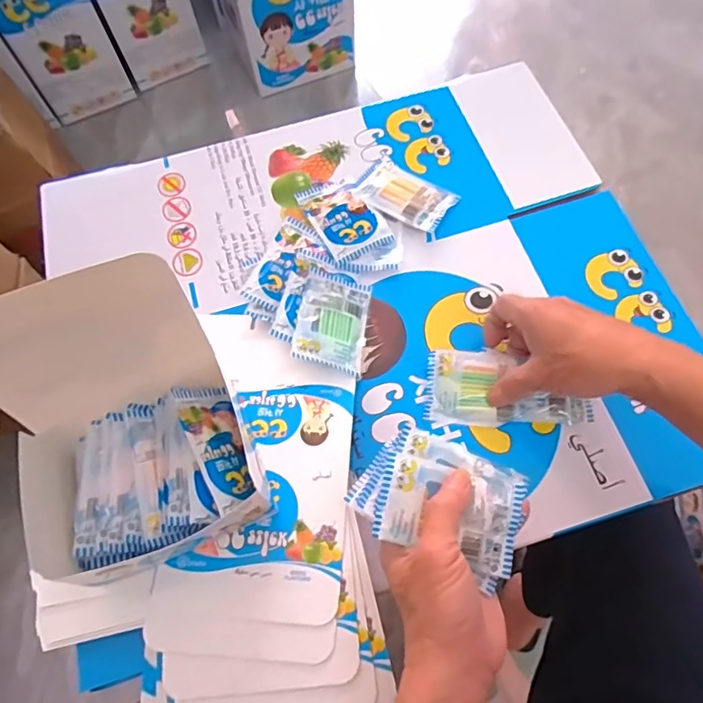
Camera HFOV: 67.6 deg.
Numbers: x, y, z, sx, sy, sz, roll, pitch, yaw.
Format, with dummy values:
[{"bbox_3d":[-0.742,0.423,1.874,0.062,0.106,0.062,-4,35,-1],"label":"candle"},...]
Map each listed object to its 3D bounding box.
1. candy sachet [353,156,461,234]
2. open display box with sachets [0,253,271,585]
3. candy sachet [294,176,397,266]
[{"bbox_3d":[0.056,-0.168,0.559,0.100,0.011,0.065,33,72,15],"label":"candy sachet"},{"bbox_3d":[-0.152,0.054,0.349,0.139,0.163,0.154,-20,67,-7],"label":"open display box with sachets"},{"bbox_3d":[-0.008,-0.141,0.544,0.063,0.013,0.105,-26,68,-9],"label":"candy sachet"}]

